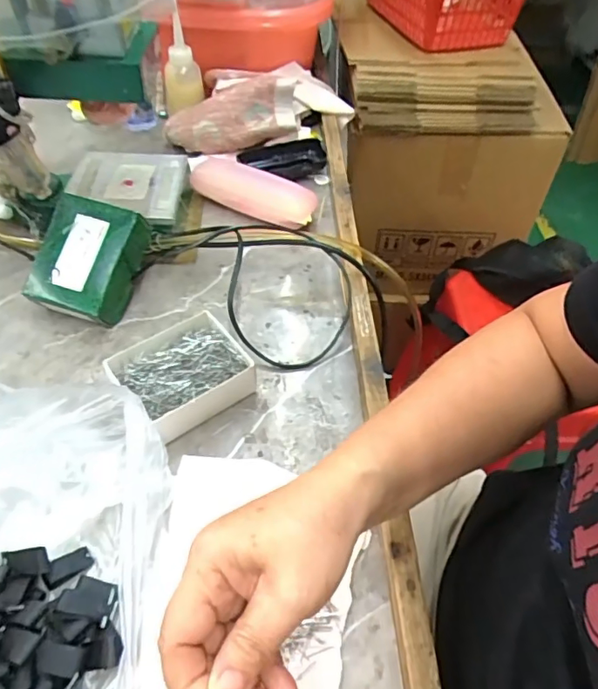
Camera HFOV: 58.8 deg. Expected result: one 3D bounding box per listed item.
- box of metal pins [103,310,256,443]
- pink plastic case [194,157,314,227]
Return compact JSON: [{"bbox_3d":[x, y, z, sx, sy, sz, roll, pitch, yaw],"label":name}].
[{"bbox_3d":[-0.095,0.028,0.447,0.099,0.046,0.089,-31,58,-25],"label":"box of metal pins"},{"bbox_3d":[-0.049,-0.179,0.616,0.147,0.044,0.060,22,53,15],"label":"pink plastic case"}]

